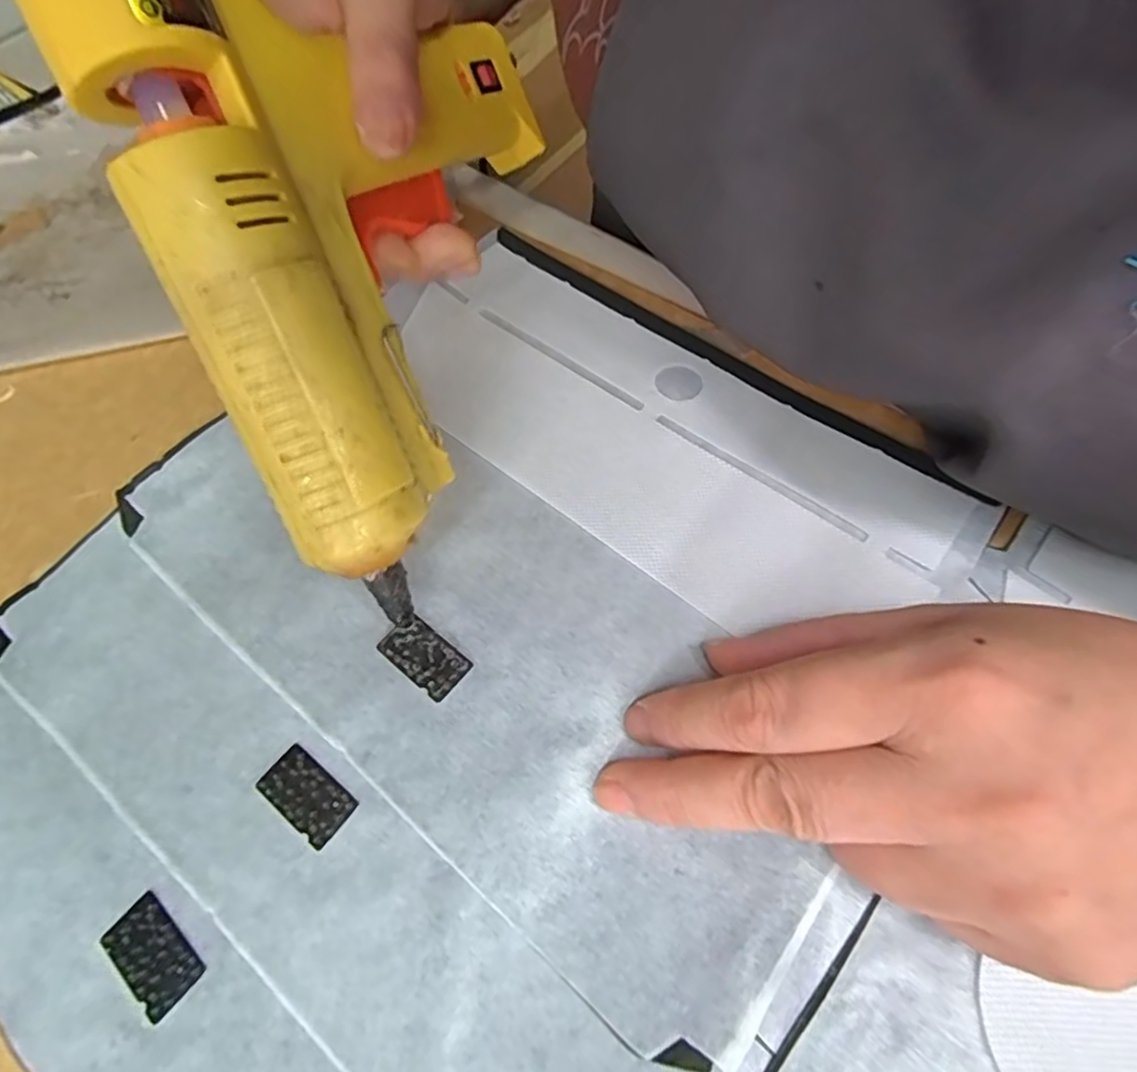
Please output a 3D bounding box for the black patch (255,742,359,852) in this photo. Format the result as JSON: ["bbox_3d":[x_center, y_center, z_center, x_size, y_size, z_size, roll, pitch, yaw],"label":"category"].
[{"bbox_3d":[-0.077,0.075,0.186,0.029,0.004,0.016,33,69,18],"label":"black patch"}]

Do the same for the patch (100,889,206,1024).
[{"bbox_3d":[-0.112,0.111,0.170,0.029,0.004,0.016,35,70,19],"label":"patch"}]

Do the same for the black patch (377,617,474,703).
[{"bbox_3d":[-0.046,0.037,0.202,0.029,0.004,0.016,35,70,19],"label":"black patch"}]

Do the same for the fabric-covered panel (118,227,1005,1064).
[{"bbox_3d":[-0.003,-0.006,0.221,0.240,0.010,0.197,36,70,19],"label":"fabric-covered panel"}]

